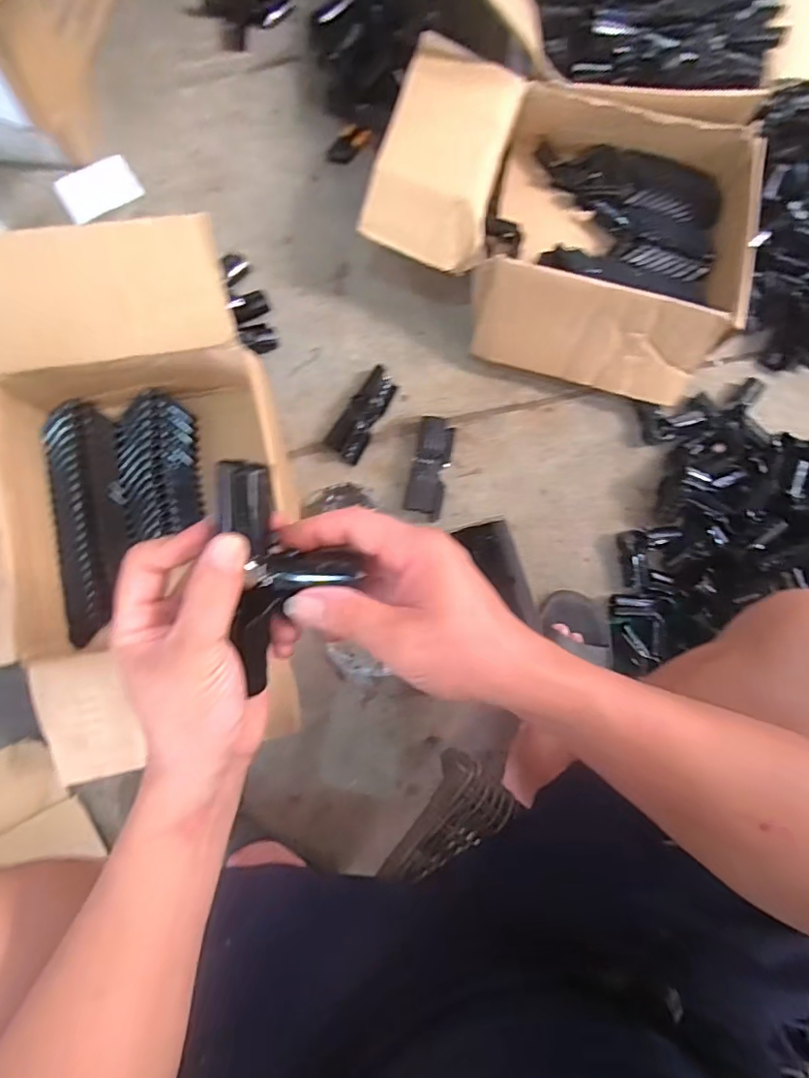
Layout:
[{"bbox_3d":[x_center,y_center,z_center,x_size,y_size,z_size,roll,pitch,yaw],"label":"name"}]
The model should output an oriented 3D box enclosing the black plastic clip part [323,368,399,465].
[{"bbox_3d":[-0.055,-0.171,0.754,0.049,0.028,0.130,32,83,-1],"label":"black plastic clip part"}]

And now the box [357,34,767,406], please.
[{"bbox_3d":[0.205,-0.425,0.727,0.481,0.144,0.383,13,84,-3],"label":"box"}]

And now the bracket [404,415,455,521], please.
[{"bbox_3d":[0.035,-0.096,0.738,0.049,0.034,0.132,13,84,-3],"label":"bracket"}]

